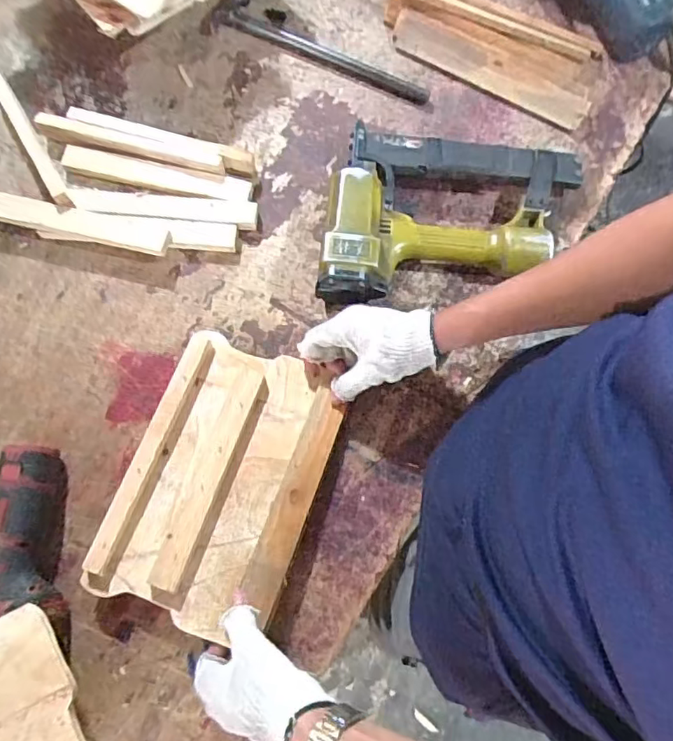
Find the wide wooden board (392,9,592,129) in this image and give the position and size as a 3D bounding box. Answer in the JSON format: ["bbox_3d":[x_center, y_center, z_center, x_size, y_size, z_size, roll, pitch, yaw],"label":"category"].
[{"bbox_3d":[0.194,-0.387,0.703,0.265,0.012,0.046,29,112,7],"label":"wide wooden board"}]

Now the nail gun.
[{"bbox_3d":[0.129,-0.170,0.626,0.283,0.074,0.232,11,76,2],"label":"nail gun"}]

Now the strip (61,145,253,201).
[{"bbox_3d":[-0.219,-0.237,0.667,0.231,0.015,0.032,12,76,2],"label":"strip"}]

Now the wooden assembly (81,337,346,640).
[{"bbox_3d":[-0.112,0.109,0.554,0.174,0.041,0.271,19,77,6],"label":"wooden assembly"}]

